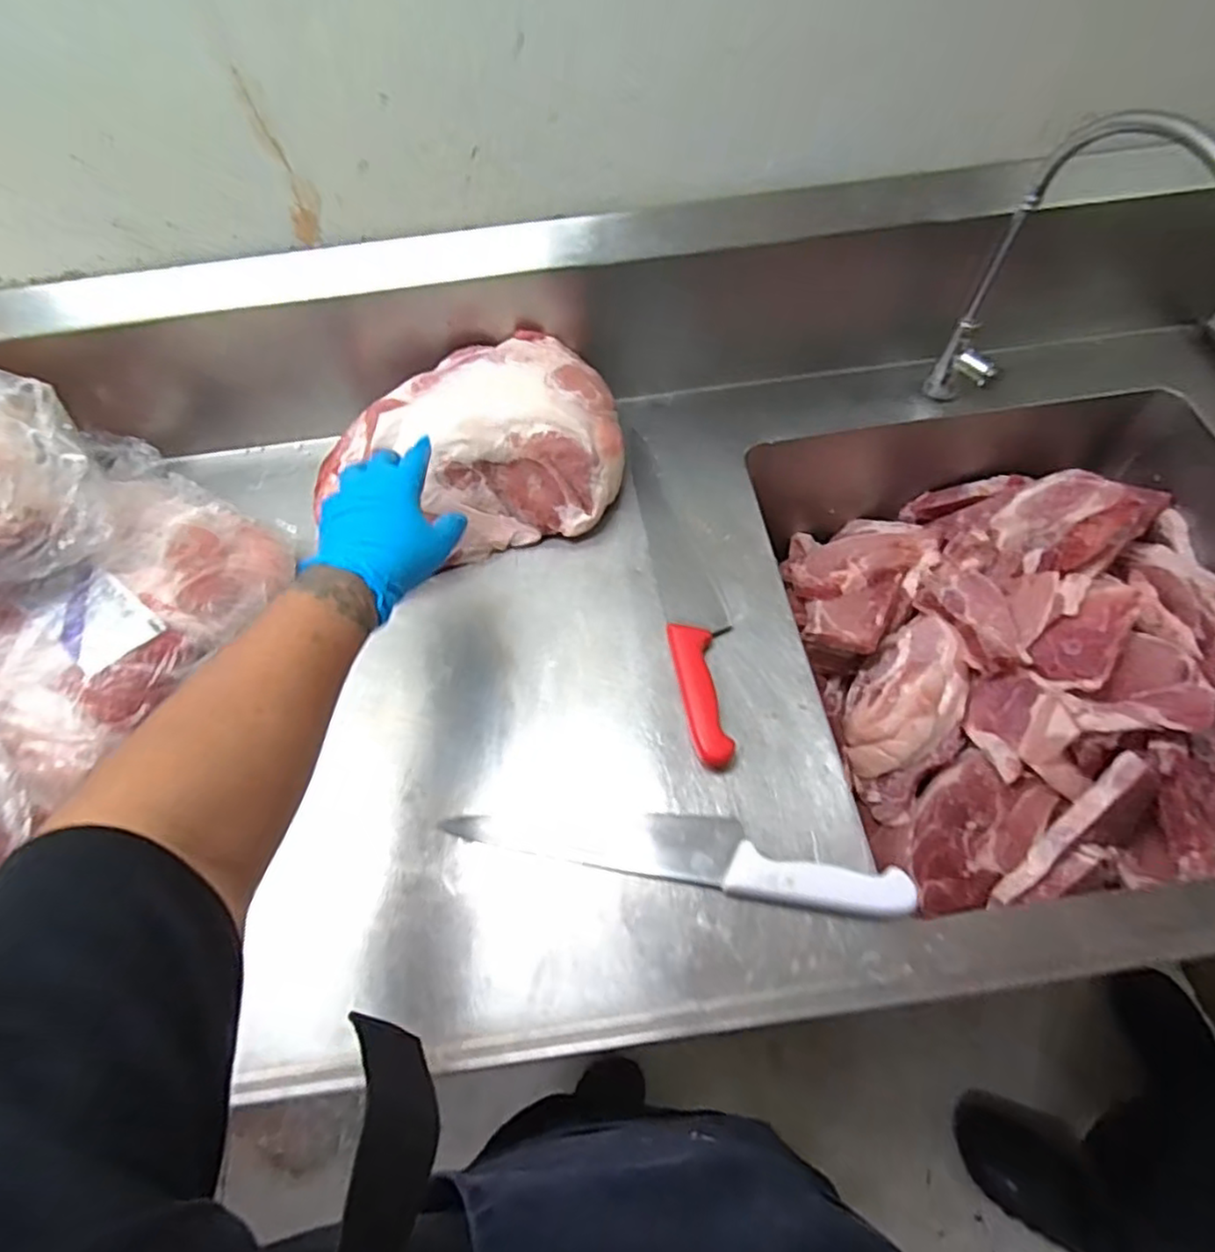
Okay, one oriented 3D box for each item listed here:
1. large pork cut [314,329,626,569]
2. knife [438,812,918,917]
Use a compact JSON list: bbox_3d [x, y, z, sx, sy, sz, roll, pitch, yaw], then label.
[{"bbox_3d":[-0.137,-0.179,0.711,0.296,0.113,0.179,-16,57,-7],"label":"large pork cut"},{"bbox_3d":[0.051,0.175,0.541,0.353,0.022,0.053,9,58,10],"label":"knife"}]

